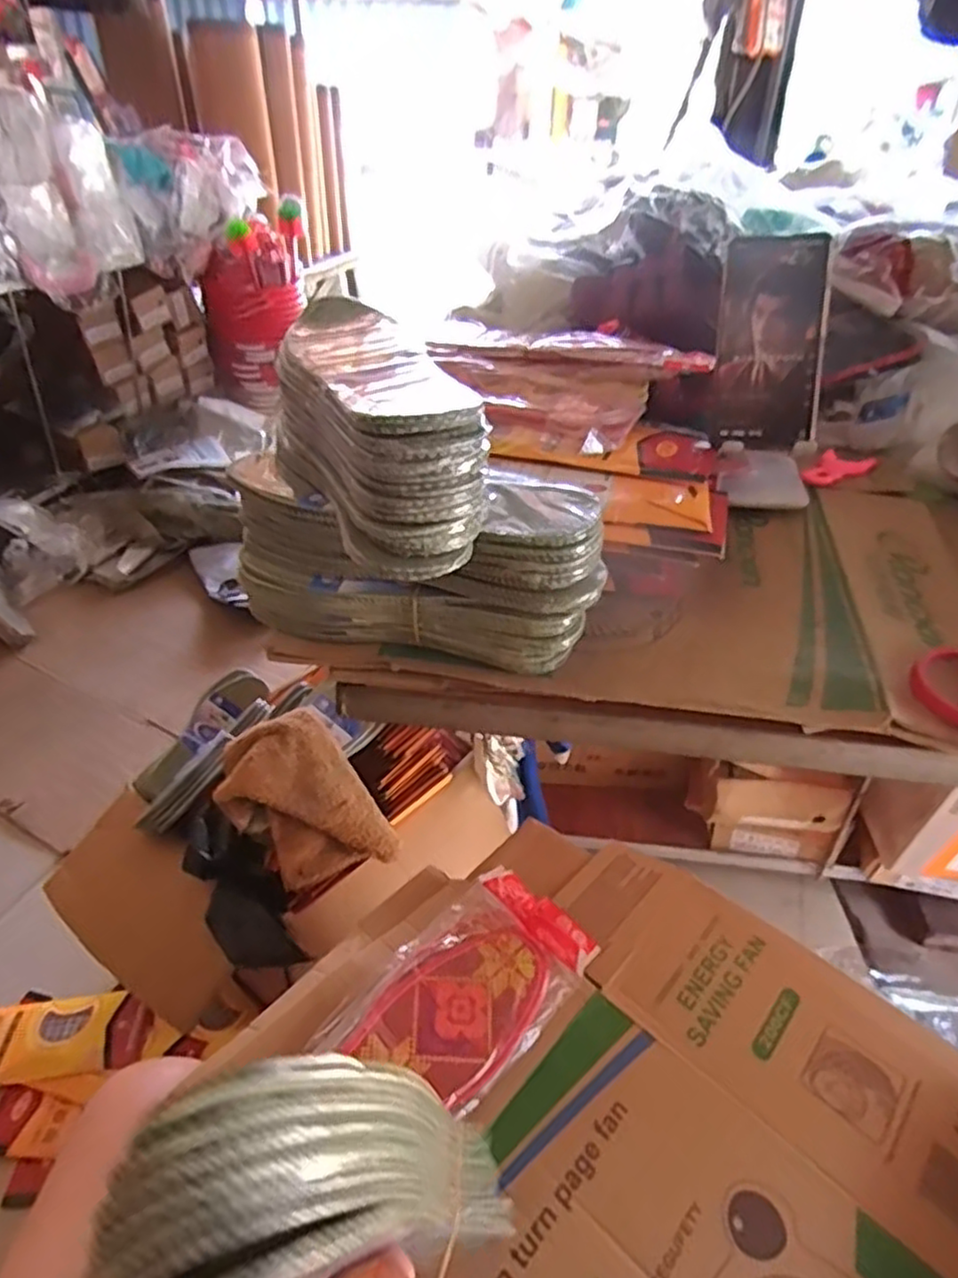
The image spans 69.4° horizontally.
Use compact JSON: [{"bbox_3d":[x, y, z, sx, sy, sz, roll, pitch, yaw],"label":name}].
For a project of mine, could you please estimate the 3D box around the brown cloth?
[{"bbox_3d":[-0.201,0.186,0.780,0.138,0.052,0.206,-33,86,-15],"label":"brown cloth"}]

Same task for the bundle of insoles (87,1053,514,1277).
[{"bbox_3d":[-0.037,0.210,0.267,0.069,0.216,0.052,-44,49,-6],"label":"bundle of insoles"}]

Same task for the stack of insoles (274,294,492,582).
[{"bbox_3d":[-0.069,-0.125,0.391,0.073,0.082,0.237,-14,39,-20],"label":"stack of insoles"}]

